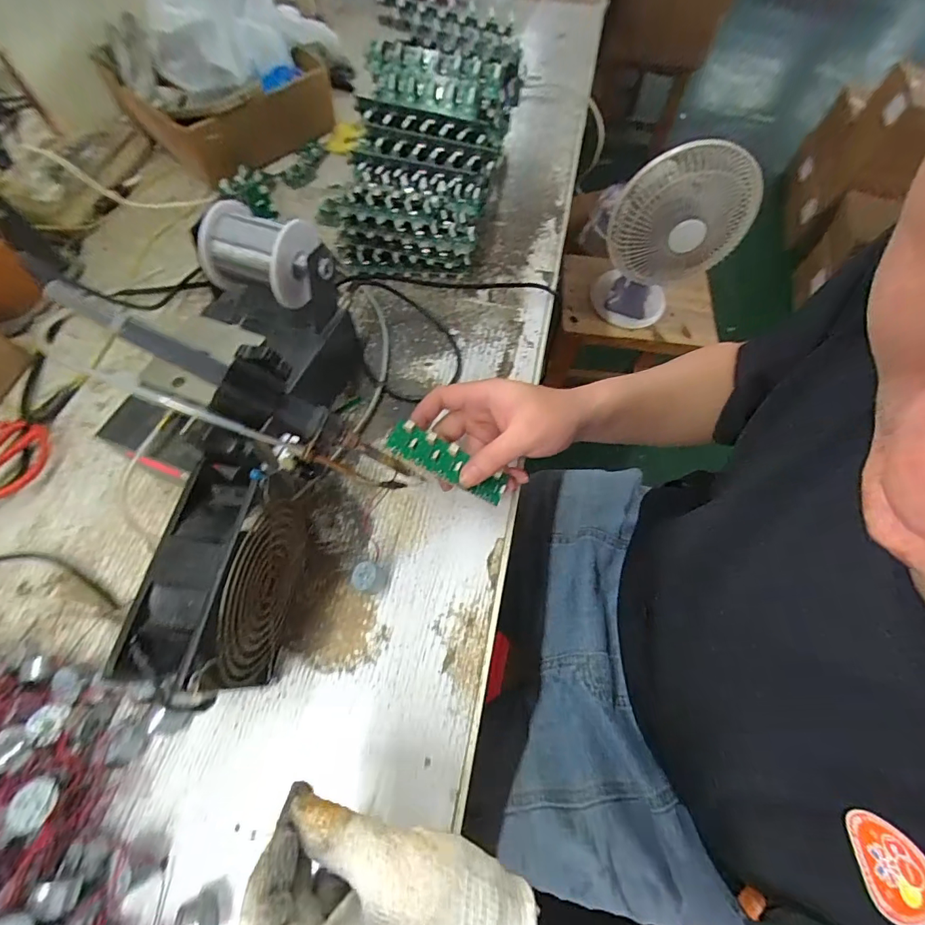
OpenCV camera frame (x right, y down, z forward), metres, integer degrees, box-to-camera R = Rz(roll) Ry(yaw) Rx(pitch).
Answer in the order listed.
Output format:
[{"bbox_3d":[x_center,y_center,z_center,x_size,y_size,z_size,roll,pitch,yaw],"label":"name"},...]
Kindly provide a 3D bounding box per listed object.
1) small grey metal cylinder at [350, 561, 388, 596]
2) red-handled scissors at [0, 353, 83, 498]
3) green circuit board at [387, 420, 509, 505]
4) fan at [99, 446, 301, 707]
[{"bbox_3d":[-0.071,0.090,0.342,0.026,0.017,0.023,13,64,3],"label":"small grey metal cylinder"},{"bbox_3d":[-0.394,-0.034,0.388,0.067,0.027,0.145,6,63,-1],"label":"red-handled scissors"},{"bbox_3d":[-0.012,0.000,0.345,0.097,0.007,0.029,31,66,0],"label":"green circuit board"},{"bbox_3d":[-0.144,0.080,0.284,0.049,0.122,0.121,11,64,2],"label":"fan"}]

